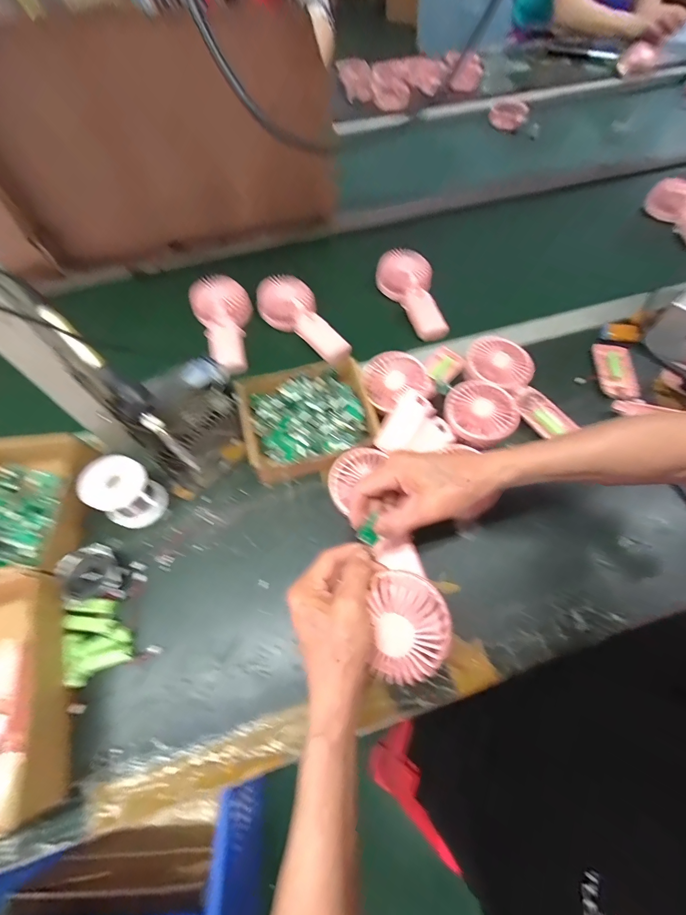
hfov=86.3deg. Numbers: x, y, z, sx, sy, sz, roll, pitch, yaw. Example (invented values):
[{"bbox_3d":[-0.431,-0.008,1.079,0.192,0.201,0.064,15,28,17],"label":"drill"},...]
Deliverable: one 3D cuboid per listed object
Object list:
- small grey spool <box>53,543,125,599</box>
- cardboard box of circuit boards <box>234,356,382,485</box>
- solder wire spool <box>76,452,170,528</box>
[{"bbox_3d":[-0.287,0.131,0.417,0.052,0.029,0.058,-30,66,-14],"label":"small grey spool"},{"bbox_3d":[-0.044,-0.051,0.502,0.165,0.054,0.148,-13,63,-6],"label":"cardboard box of circuit boards"},{"bbox_3d":[-0.266,0.041,0.445,0.069,0.069,0.066,0,62,1],"label":"solder wire spool"}]

